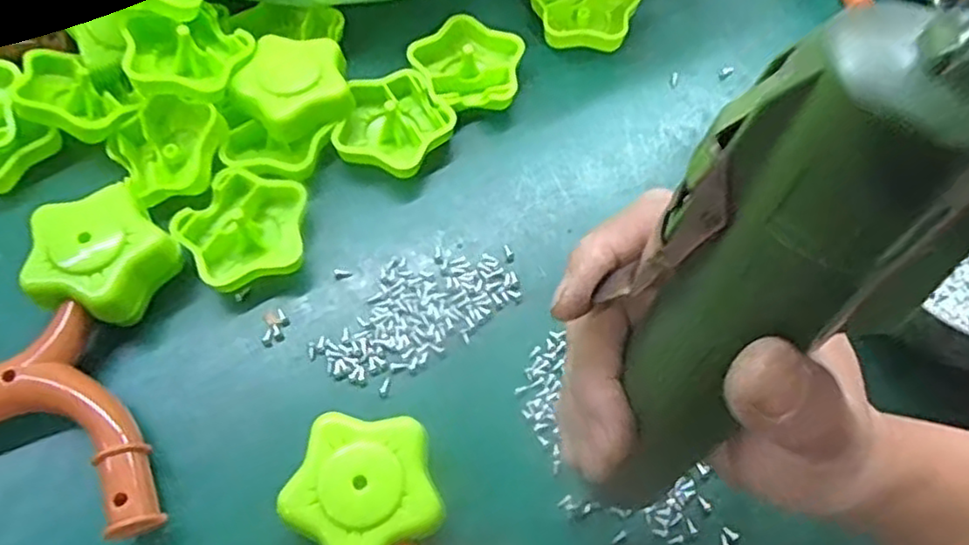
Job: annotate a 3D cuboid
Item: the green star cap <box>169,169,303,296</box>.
[{"bbox_3d":[-0.127,-0.022,0.367,0.062,0.019,0.065,-4,62,-4],"label":"green star cap"}]

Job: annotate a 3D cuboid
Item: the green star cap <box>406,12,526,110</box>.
[{"bbox_3d":[-0.012,-0.126,0.429,0.065,0.022,0.062,10,62,4],"label":"green star cap"}]

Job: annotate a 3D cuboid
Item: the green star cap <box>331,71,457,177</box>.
[{"bbox_3d":[-0.049,-0.086,0.402,0.062,0.021,0.066,9,62,3],"label":"green star cap"}]

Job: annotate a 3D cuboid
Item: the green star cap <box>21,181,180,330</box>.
[{"bbox_3d":[-0.185,-0.007,0.340,0.063,0.032,0.060,-20,65,-12],"label":"green star cap"}]

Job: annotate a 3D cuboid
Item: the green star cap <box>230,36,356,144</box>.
[{"bbox_3d":[-0.107,-0.107,0.396,0.061,0.019,0.057,-25,66,-14],"label":"green star cap"}]

